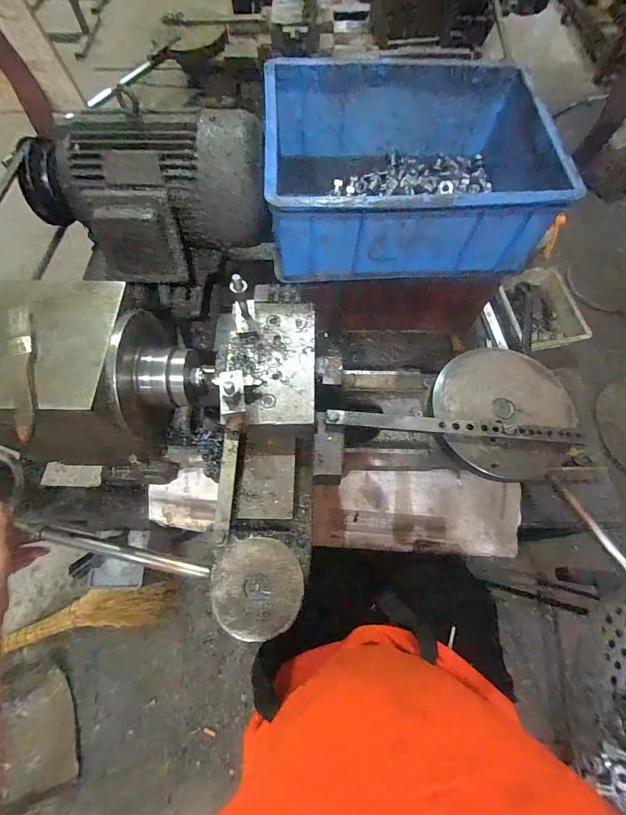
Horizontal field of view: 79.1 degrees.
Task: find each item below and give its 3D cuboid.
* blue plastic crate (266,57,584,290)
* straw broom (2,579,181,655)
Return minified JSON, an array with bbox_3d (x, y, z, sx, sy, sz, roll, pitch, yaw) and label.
[{"bbox_3d":[0.146,-0.354,0.591,0.422,0.149,0.305,-5,65,-2],"label":"blue plastic crate"},{"bbox_3d":[-0.779,0.649,1.116,0.747,0.088,0.131,-13,66,-5],"label":"straw broom"}]

